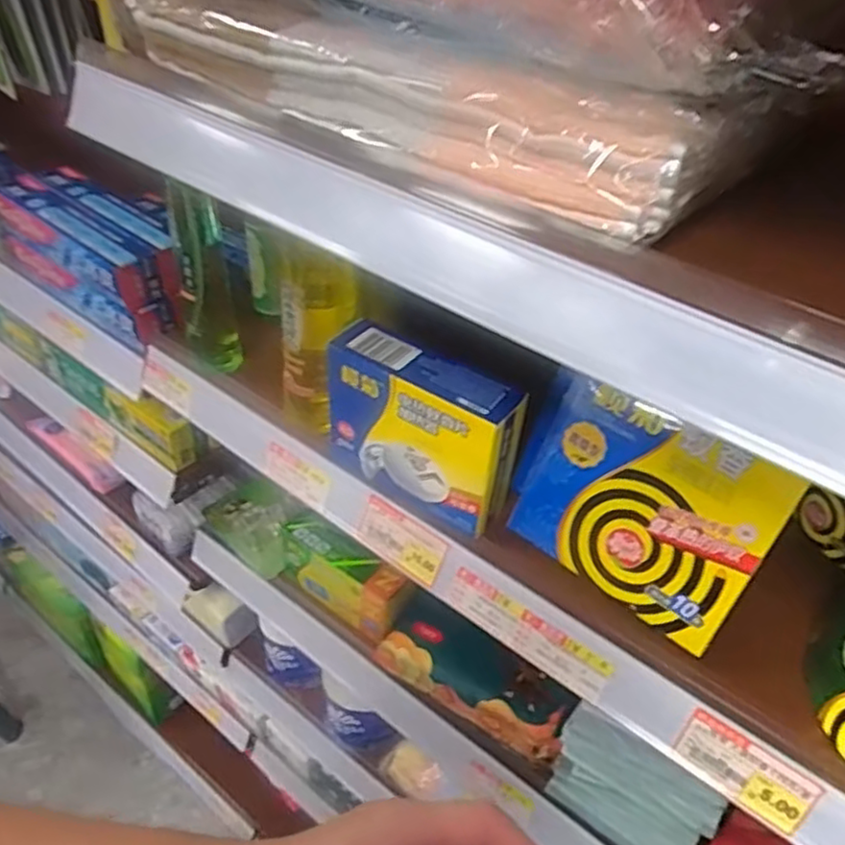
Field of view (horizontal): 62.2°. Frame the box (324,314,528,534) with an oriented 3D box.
[{"bbox_3d":[-0.004,0.001,0.466,0.135,0.099,0.042,27,47,23],"label":"box"}]

